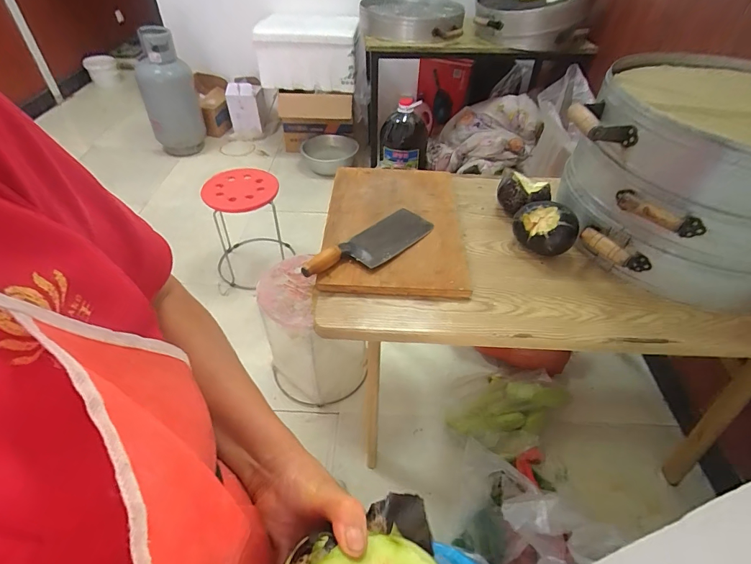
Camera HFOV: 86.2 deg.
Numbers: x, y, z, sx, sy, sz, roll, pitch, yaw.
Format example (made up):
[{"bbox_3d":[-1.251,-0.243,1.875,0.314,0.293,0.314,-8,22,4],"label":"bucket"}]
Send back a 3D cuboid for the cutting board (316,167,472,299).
[{"bbox_3d":[0.045,-0.146,0.975,0.328,0.030,0.462,4,44,-1],"label":"cutting board"}]

